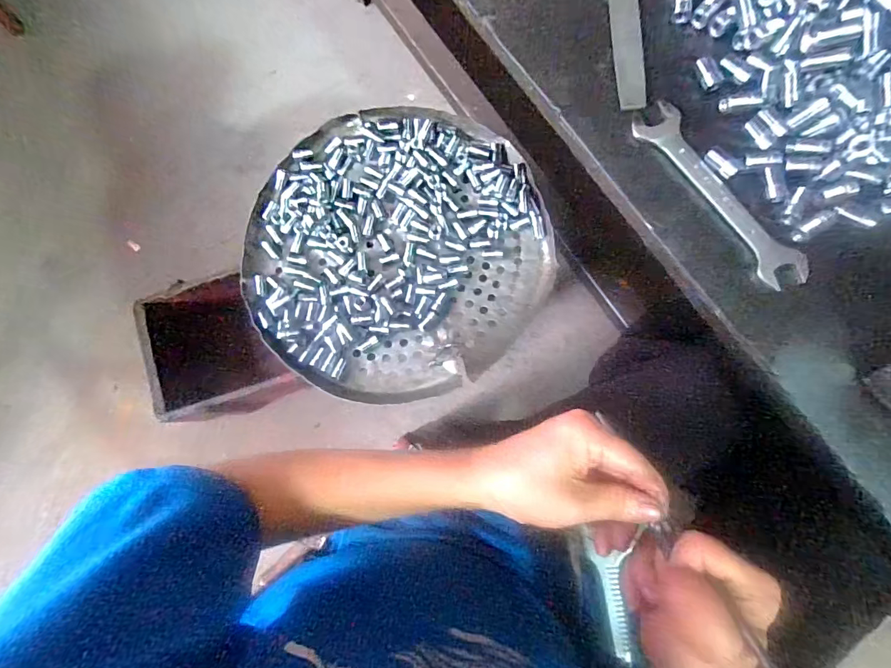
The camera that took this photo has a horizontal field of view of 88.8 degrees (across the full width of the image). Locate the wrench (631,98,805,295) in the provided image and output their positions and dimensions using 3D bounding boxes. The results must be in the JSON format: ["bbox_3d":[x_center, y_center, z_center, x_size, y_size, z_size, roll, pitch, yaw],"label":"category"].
[{"bbox_3d":[0.216,-0.112,0.359,0.036,0.008,0.176,-35,80,-2],"label":"wrench"}]

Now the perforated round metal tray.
[{"bbox_3d":[-0.060,-0.111,0.585,0.369,0.044,0.374,-1,83,6],"label":"perforated round metal tray"}]

